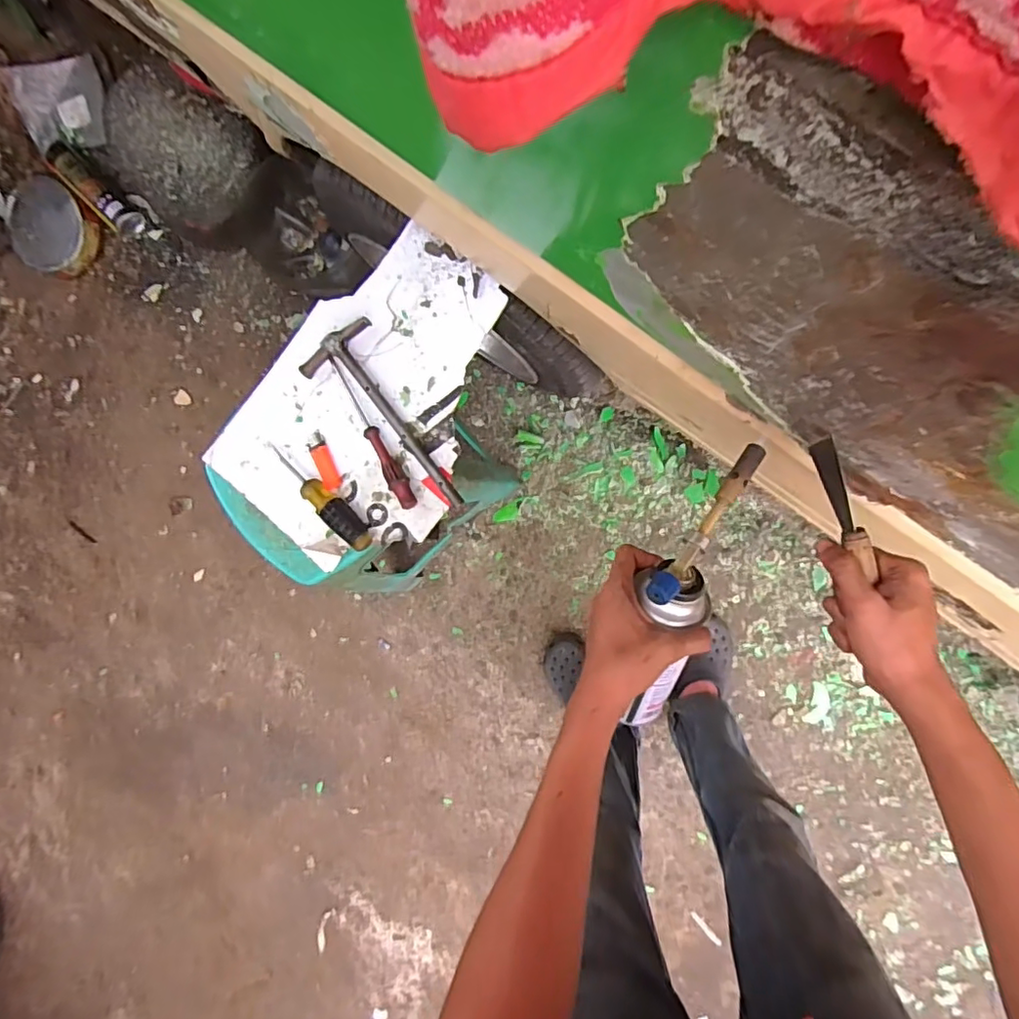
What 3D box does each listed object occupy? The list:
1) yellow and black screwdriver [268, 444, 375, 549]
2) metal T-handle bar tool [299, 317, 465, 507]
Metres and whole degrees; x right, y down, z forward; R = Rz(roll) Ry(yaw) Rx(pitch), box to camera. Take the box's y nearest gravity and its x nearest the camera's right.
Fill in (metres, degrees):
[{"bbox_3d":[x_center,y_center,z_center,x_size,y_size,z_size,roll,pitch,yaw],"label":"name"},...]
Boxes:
[{"bbox_3d":[-0.234,-0.016,0.708,0.171,0.039,0.028,44,98,5],"label":"yellow and black screwdriver"},{"bbox_3d":[-0.144,-0.103,0.693,0.097,0.018,0.251,-35,86,9],"label":"metal T-handle bar tool"}]

